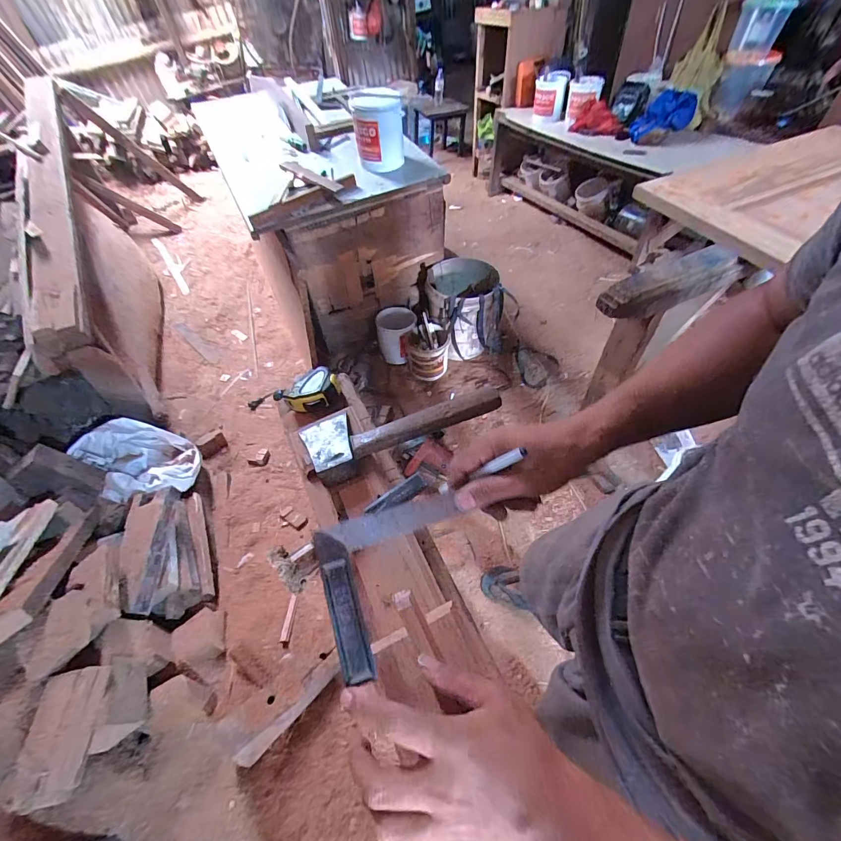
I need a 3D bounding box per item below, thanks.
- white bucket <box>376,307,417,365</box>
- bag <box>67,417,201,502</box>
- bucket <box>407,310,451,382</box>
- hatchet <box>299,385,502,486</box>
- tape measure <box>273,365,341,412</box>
[{"bbox_3d":[-0.109,-0.395,1.843,0.183,0.185,0.196,-2,53,3],"label":"white bucket"},{"bbox_3d":[-0.920,0.142,1.317,0.272,0.223,0.275,-38,59,-22],"label":"bag"},{"bbox_3d":[0.035,-0.312,1.796,0.183,0.205,0.173,-2,53,3],"label":"bucket"},{"bbox_3d":[-0.029,-0.007,0.549,0.261,0.032,0.111,-22,54,-12],"label":"hatchet"},{"bbox_3d":[-0.174,-0.046,0.641,0.093,0.039,0.067,-2,53,3],"label":"tape measure"}]

